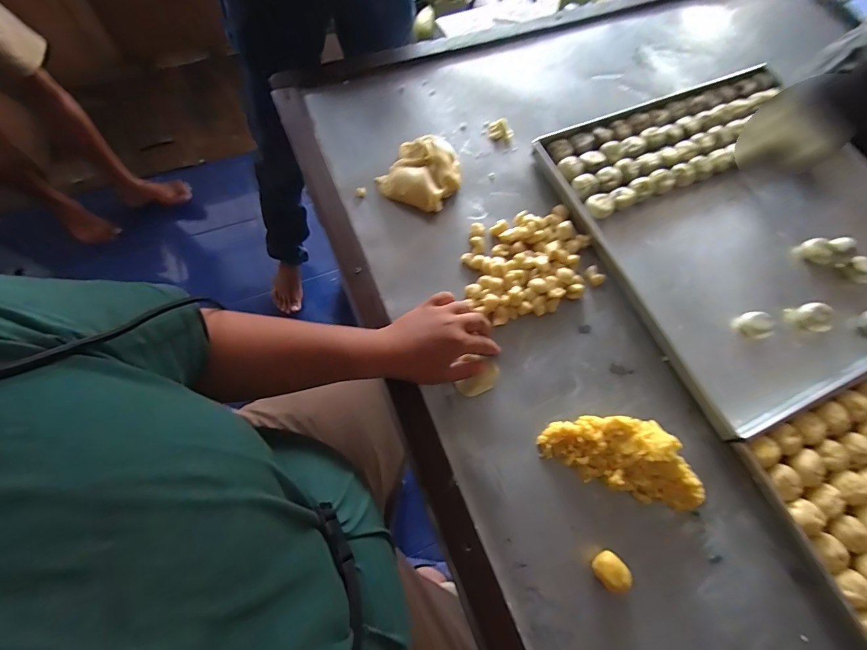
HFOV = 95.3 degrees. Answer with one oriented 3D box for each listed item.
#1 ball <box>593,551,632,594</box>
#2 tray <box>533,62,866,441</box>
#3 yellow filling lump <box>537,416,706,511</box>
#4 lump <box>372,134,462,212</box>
[{"bbox_3d":[0.196,0.272,0.435,0.032,0.025,0.039,-27,73,-12],"label":"ball"},{"bbox_3d":[0.497,-0.165,0.614,0.513,0.030,0.503,-22,72,-11],"label":"tray"},{"bbox_3d":[0.229,0.153,0.470,0.192,0.050,0.085,18,69,4],"label":"yellow filling lump"},{"bbox_3d":[-0.015,-0.235,0.611,0.111,0.042,0.120,1,69,-3],"label":"lump"}]

